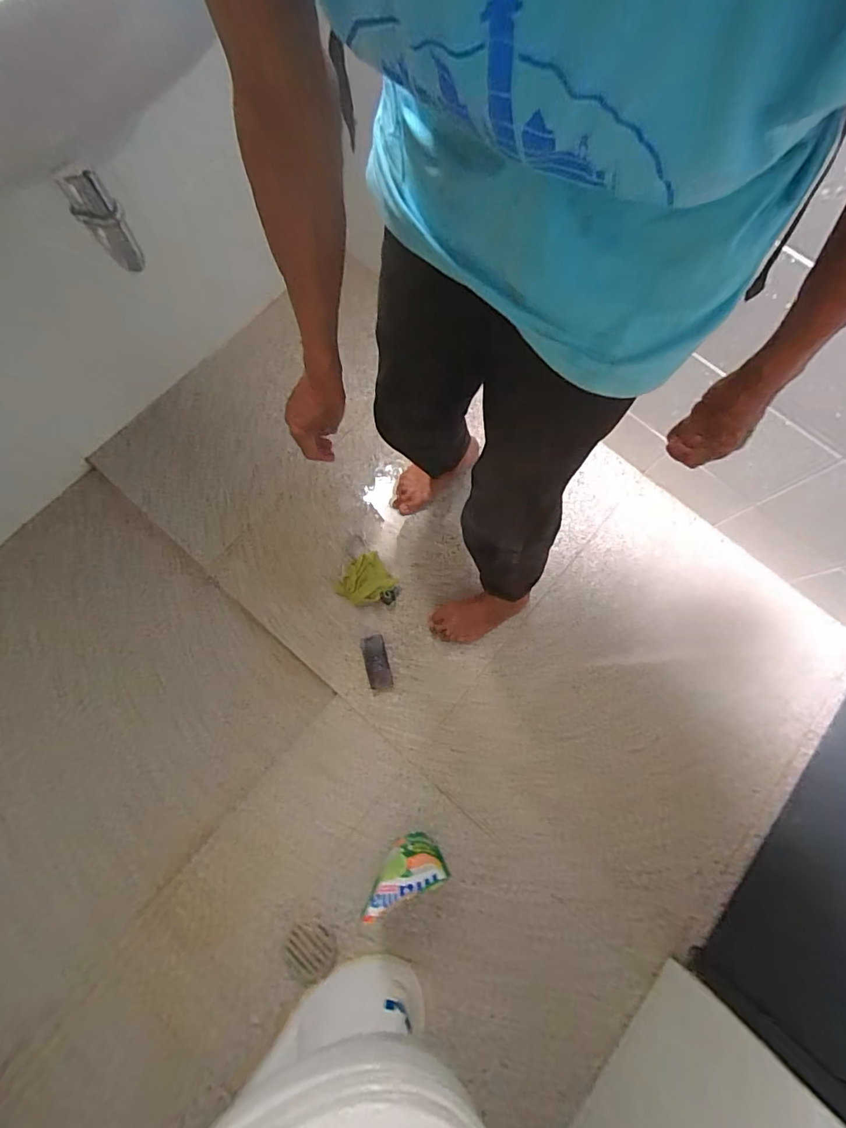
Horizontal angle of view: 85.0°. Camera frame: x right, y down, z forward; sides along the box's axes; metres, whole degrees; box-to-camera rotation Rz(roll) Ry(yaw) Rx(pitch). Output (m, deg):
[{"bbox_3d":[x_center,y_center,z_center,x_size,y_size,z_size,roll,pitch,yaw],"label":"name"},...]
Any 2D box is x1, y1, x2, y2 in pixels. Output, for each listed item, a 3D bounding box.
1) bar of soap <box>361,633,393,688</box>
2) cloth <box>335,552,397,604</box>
[{"bbox_3d":[-0.100,0.209,0.980,0.050,0.015,0.112,-14,75,-6],"label":"bar of soap"},{"bbox_3d":[-0.126,0.040,1.005,0.122,0.065,0.098,-42,80,-13],"label":"cloth"}]

